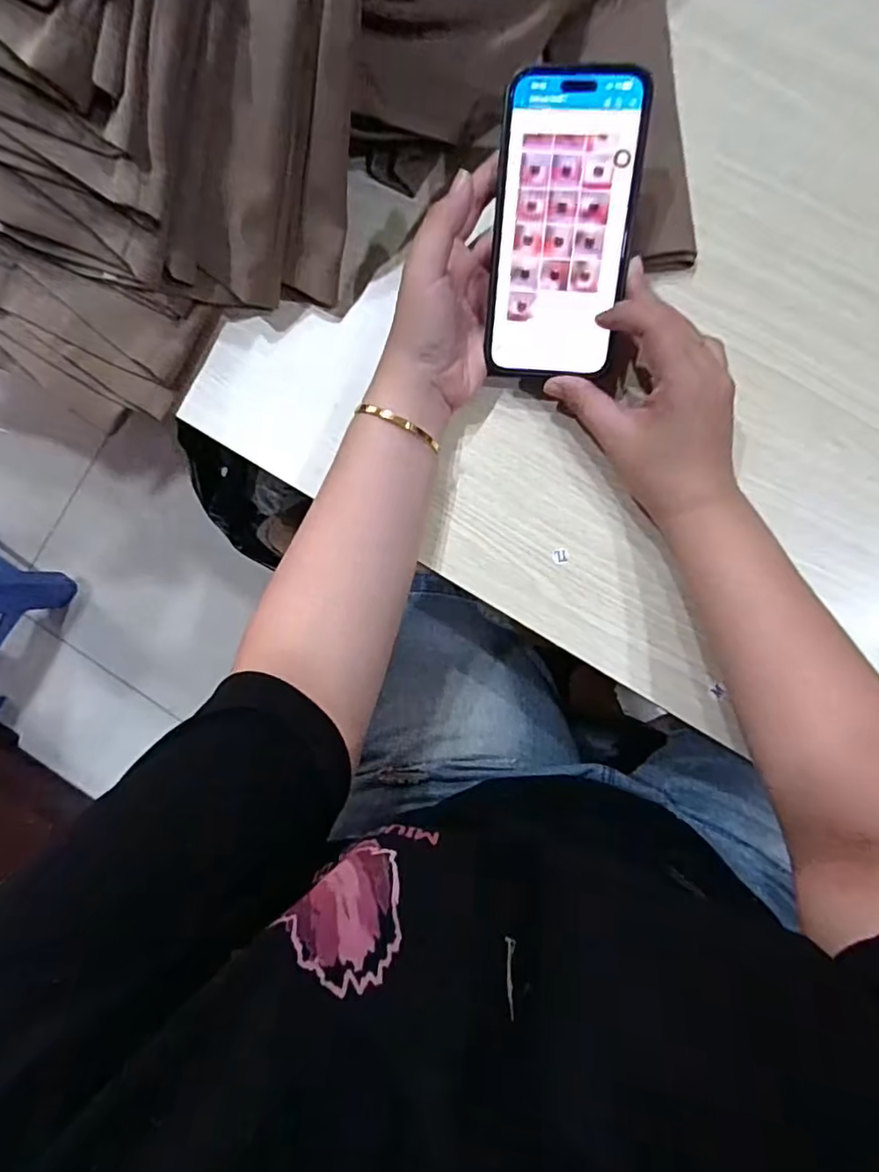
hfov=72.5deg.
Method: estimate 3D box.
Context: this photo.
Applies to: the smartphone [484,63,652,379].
[{"bbox_3d":[0.073,-0.212,0.358,0.079,0.011,0.162,7,109,4],"label":"smartphone"}]

